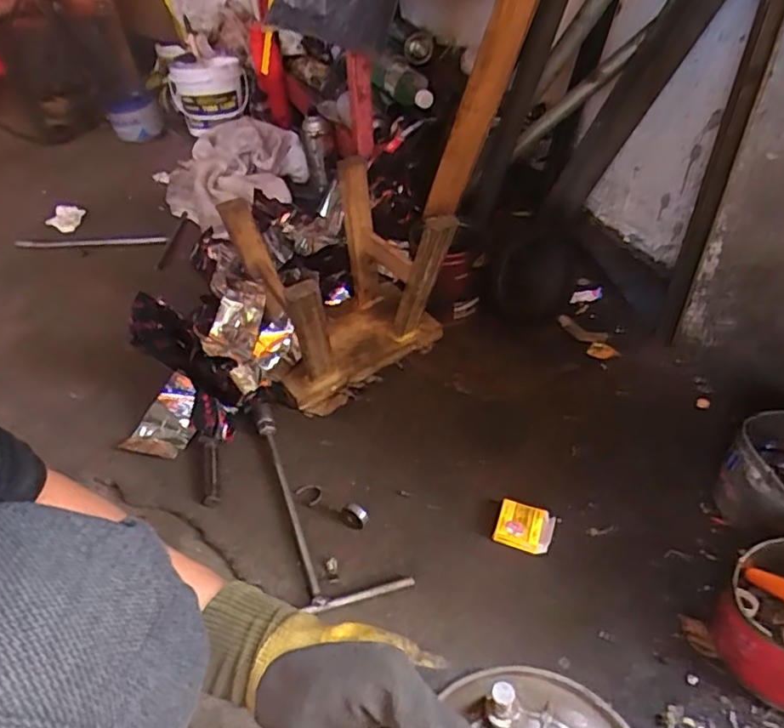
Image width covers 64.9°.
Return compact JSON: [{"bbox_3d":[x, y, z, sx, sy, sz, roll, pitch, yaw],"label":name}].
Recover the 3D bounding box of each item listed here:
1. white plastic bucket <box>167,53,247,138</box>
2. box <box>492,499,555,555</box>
[{"bbox_3d":[-0.431,-0.644,1.475,0.177,0.126,0.156,-16,43,-14],"label":"white plastic bucket"},{"bbox_3d":[0.141,0.176,0.658,0.056,0.028,0.046,13,46,20],"label":"box"}]

